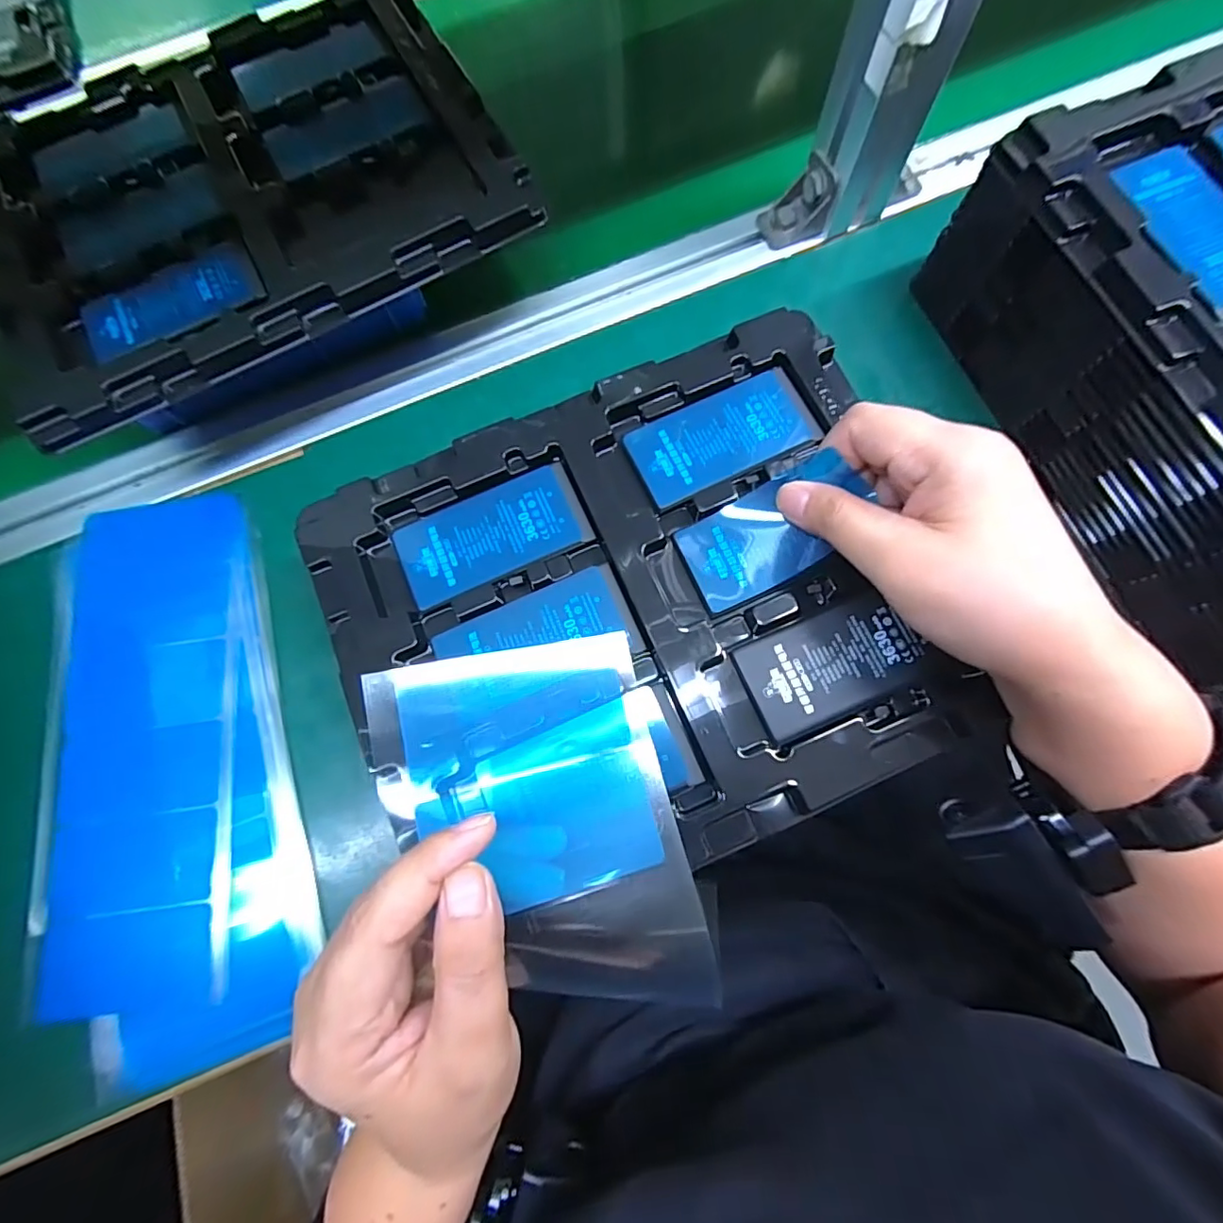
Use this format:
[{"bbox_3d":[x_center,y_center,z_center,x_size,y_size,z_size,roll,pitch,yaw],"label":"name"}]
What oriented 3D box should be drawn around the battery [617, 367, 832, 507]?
[{"bbox_3d":[0.053,-0.085,0.267,0.087,0.005,0.044,-24,76,-3],"label":"battery"}]

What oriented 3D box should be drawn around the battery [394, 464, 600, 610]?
[{"bbox_3d":[-0.056,-0.036,0.260,0.086,0.004,0.044,-23,76,-3],"label":"battery"}]

